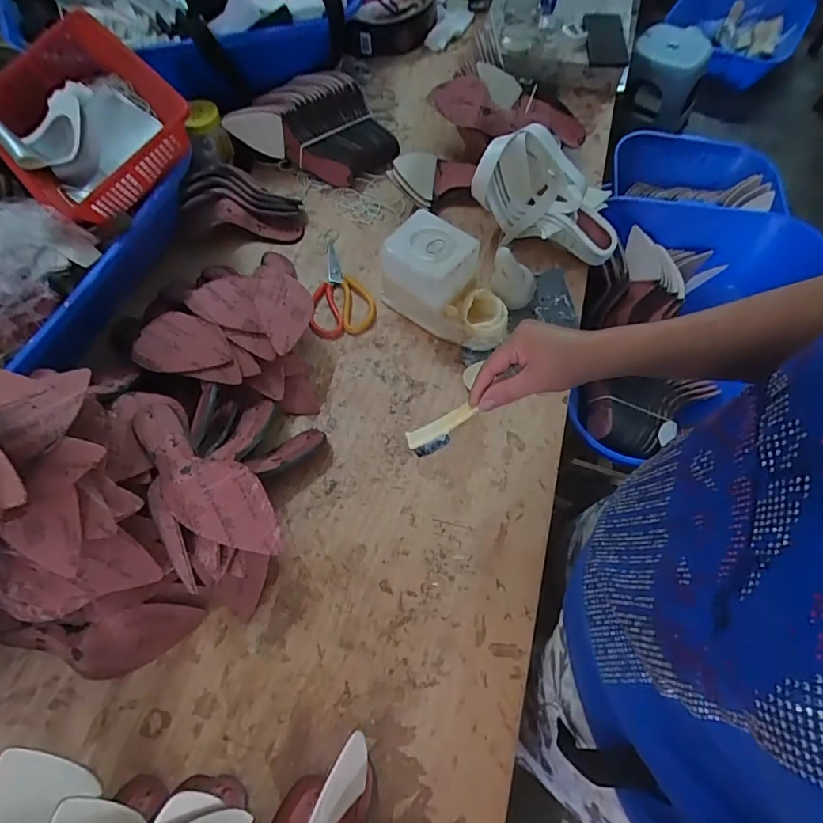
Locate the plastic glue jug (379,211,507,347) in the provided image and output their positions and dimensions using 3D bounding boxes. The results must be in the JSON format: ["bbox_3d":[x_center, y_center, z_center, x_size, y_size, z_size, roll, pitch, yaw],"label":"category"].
[{"bbox_3d":[0.058,-0.189,0.739,0.196,0.120,0.107,35,70,17],"label":"plastic glue jug"}]

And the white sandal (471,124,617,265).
[{"bbox_3d":[0.225,-0.351,0.794,0.236,0.158,0.105,18,66,10],"label":"white sandal"}]

